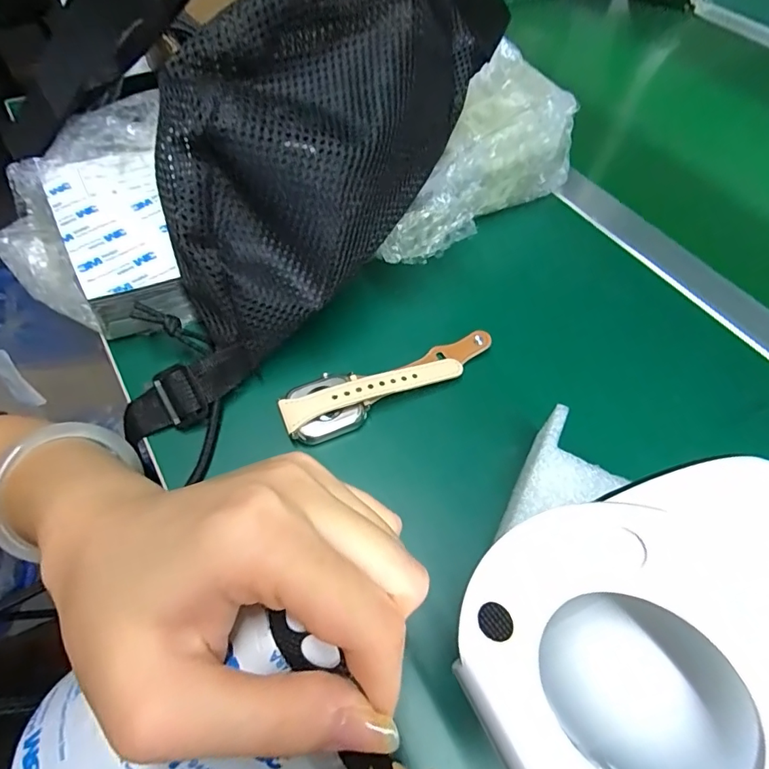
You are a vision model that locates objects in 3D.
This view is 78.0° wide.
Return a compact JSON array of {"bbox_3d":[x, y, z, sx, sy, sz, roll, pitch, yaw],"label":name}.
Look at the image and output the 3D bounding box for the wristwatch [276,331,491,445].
[{"bbox_3d":[0.006,-0.003,0.269,0.130,0.015,0.032,-24,61,-18],"label":"wristwatch"}]

